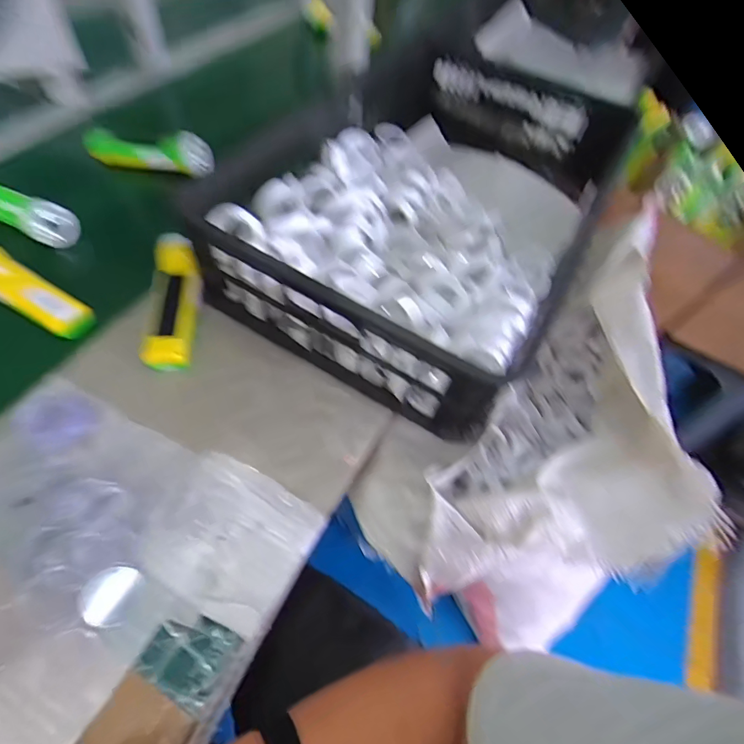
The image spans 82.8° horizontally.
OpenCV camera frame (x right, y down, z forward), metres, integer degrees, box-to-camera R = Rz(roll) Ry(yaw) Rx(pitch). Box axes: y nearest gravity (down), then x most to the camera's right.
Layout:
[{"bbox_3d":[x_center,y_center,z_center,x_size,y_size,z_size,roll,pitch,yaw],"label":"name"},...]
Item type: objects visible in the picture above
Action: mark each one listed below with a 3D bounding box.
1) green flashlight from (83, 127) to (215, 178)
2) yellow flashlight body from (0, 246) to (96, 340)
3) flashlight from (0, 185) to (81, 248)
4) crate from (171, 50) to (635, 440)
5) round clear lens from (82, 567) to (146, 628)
[{"bbox_3d":[-0.343,-0.337,0.652,0.180,0.046,0.050,3,57,-5],"label":"green flashlight"},{"bbox_3d":[-0.411,-0.101,0.486,0.176,0.041,0.046,31,58,-1],"label":"yellow flashlight body"},{"bbox_3d":[-0.486,-0.215,0.560,0.178,0.050,0.058,20,57,6],"label":"flashlight"},{"bbox_3d":[0.092,-0.236,0.584,0.400,0.135,0.591,32,59,14],"label":"crate"},{"bbox_3d":[-0.214,0.185,0.350,0.045,0.009,0.043,3,57,-5],"label":"round clear lens"}]

